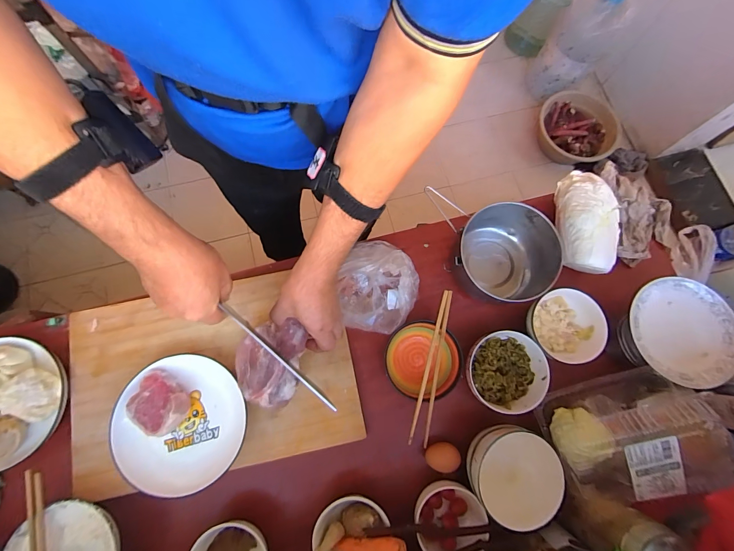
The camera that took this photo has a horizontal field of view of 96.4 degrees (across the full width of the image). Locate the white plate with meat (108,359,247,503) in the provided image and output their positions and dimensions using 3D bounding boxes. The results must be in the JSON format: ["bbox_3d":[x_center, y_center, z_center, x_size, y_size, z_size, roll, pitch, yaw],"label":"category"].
[{"bbox_3d":[-0.292,0.229,0.507,0.201,0.045,0.189,0,76,-1],"label":"white plate with meat"}]

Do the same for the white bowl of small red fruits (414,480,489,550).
[{"bbox_3d":[0.121,0.367,0.492,0.097,0.045,0.102,0,76,-1],"label":"white bowl of small red fruits"}]

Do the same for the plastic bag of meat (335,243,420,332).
[{"bbox_3d":[0.016,0.023,0.539,0.125,0.104,0.140,31,77,7],"label":"plastic bag of meat"}]

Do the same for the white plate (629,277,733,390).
[{"bbox_3d":[0.494,0.090,0.510,0.163,0.026,0.152,0,76,-1],"label":"white plate"}]

